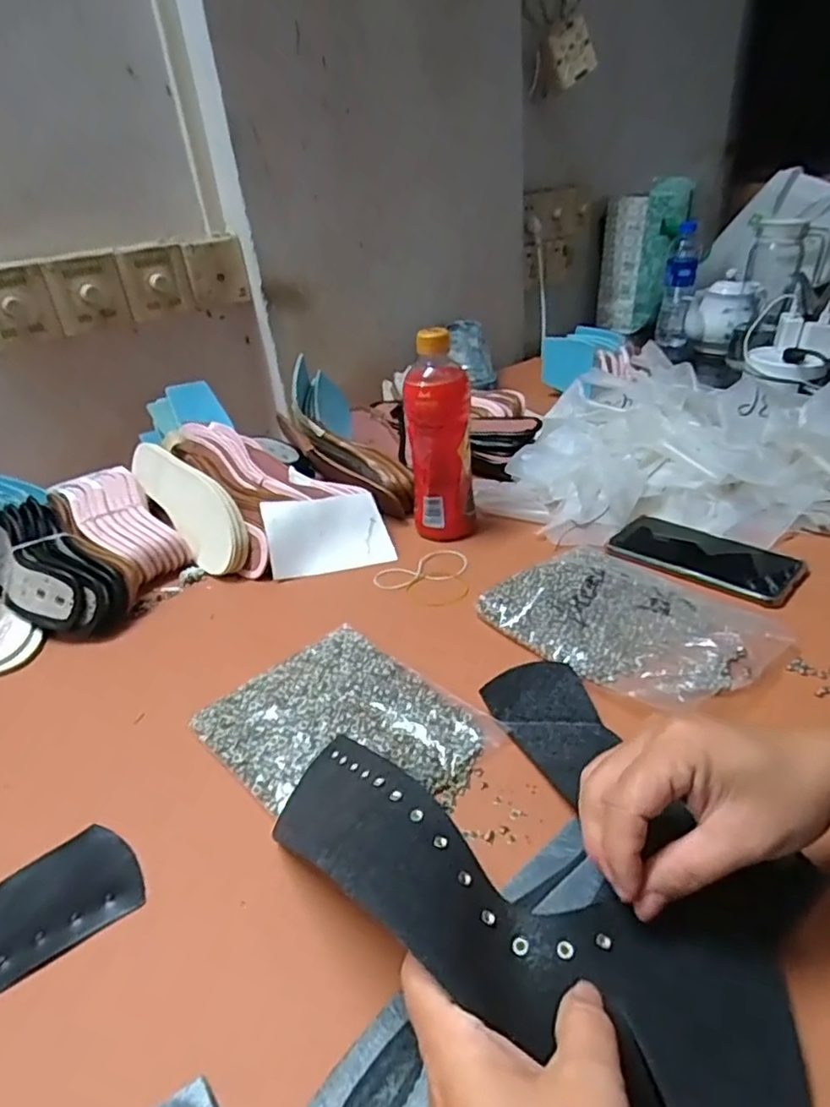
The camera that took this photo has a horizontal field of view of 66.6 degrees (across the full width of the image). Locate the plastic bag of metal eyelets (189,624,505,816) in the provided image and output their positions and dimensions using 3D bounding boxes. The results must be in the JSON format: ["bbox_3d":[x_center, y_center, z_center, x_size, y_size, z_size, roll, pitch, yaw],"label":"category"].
[{"bbox_3d":[-0.050,0.120,0.444,0.146,0.017,0.178,-31,38,-35],"label":"plastic bag of metal eyelets"}]

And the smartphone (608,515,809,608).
[{"bbox_3d":[0.275,0.003,0.601,0.088,0.013,0.165,-30,38,-34],"label":"smartphone"}]

